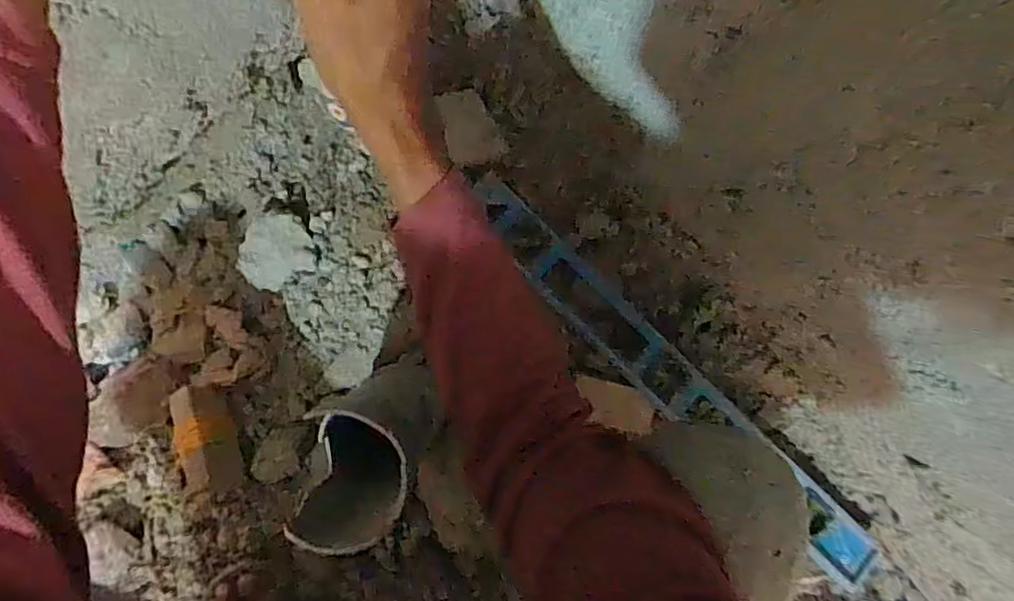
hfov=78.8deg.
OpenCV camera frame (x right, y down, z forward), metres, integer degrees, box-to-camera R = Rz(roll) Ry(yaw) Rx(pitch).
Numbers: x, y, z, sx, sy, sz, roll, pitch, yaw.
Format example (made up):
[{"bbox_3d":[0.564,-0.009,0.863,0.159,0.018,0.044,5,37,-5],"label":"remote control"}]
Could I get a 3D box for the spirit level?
[{"bbox_3d":[0.185,0.093,0.680,0.596,0.039,0.057,44,90,-2],"label":"spirit level"}]

